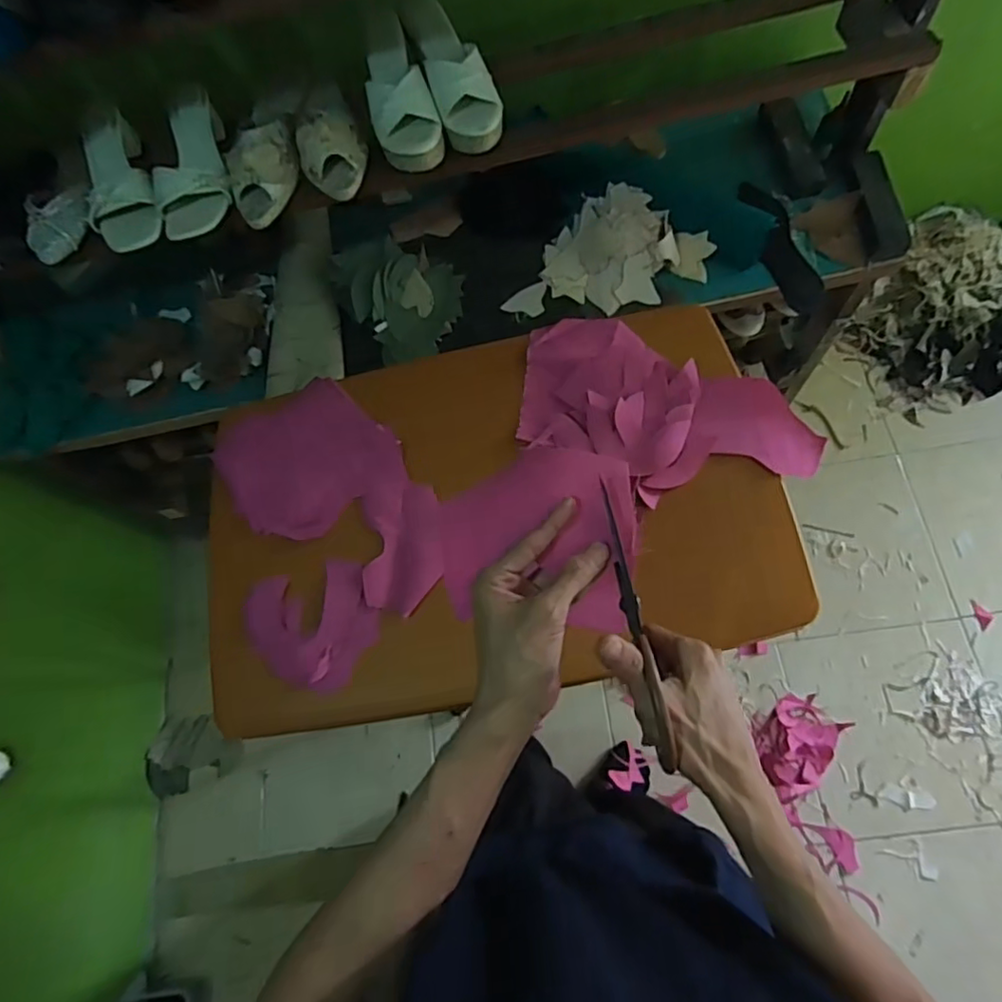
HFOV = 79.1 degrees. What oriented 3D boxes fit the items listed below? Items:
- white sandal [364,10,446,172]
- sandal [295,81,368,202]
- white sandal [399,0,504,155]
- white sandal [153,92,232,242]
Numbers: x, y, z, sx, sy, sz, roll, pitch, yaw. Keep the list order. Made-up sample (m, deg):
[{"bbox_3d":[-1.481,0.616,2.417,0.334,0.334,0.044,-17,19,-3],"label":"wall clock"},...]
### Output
[{"bbox_3d":[-0.135,-0.532,0.796,0.082,0.058,0.217,-17,69,1],"label":"white sandal"},{"bbox_3d":[-0.238,-0.503,0.812,0.088,0.059,0.223,-19,70,-6],"label":"sandal"},{"bbox_3d":[-0.060,-0.558,0.794,0.081,0.069,0.206,-23,69,-1],"label":"white sandal"},{"bbox_3d":[-0.404,-0.450,0.819,0.094,0.065,0.216,1,82,2],"label":"white sandal"}]

